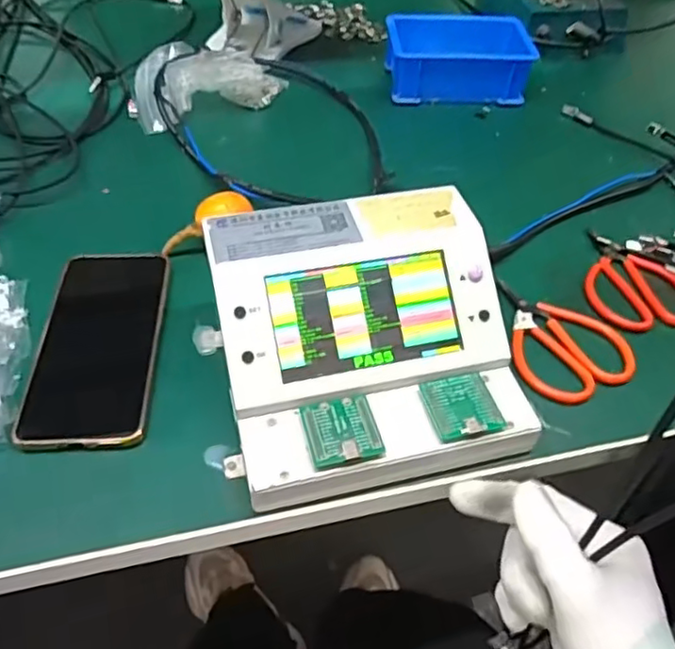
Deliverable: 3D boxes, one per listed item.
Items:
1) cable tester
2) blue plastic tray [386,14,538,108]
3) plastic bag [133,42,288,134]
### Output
[{"bbox_3d":[0.018,0.009,0.381,0.173,0.086,0.164,-11,50,-13],"label":"cable tester"},{"bbox_3d":[0.122,-0.273,0.656,0.146,0.063,0.085,3,48,-1],"label":"blue plastic tray"},{"bbox_3d":[-0.131,-0.253,0.634,0.154,0.041,0.130,-10,50,-12],"label":"plastic bag"}]

